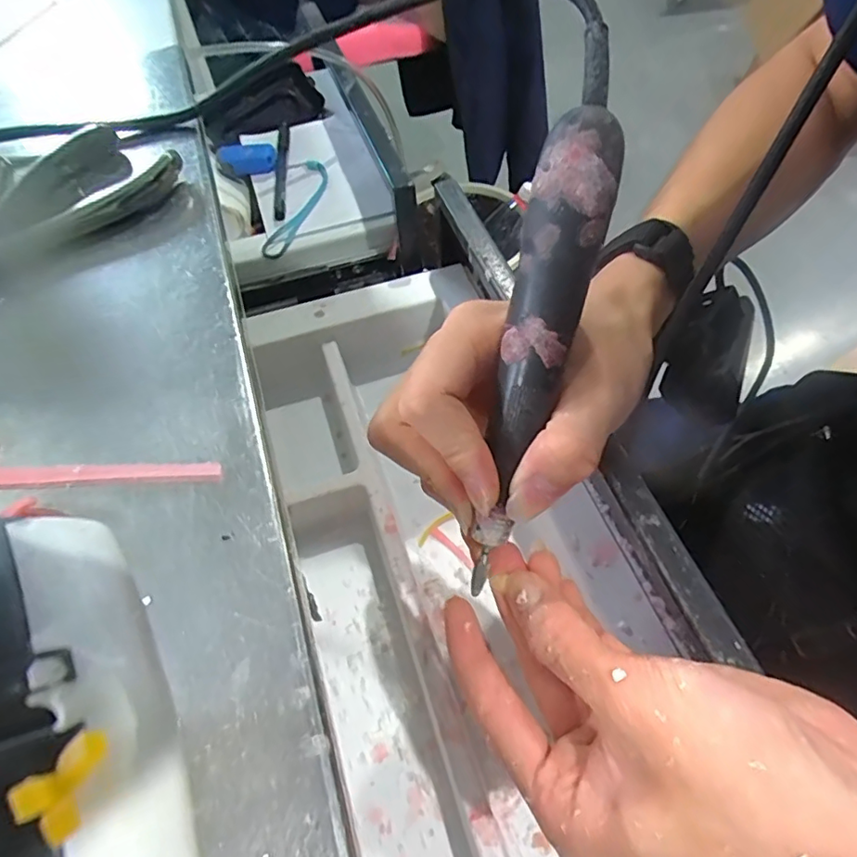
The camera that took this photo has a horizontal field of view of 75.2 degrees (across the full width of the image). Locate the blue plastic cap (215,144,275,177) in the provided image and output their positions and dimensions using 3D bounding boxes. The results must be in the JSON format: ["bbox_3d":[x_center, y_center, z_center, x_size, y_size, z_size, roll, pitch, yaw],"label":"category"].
[{"bbox_3d":[-0.149,-0.225,0.465,0.046,0.019,0.022,-3,57,2],"label":"blue plastic cap"}]

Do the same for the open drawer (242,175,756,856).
[{"bbox_3d":[0.021,0.078,0.277,0.233,0.070,0.489,-19,58,-8],"label":"open drawer"}]

